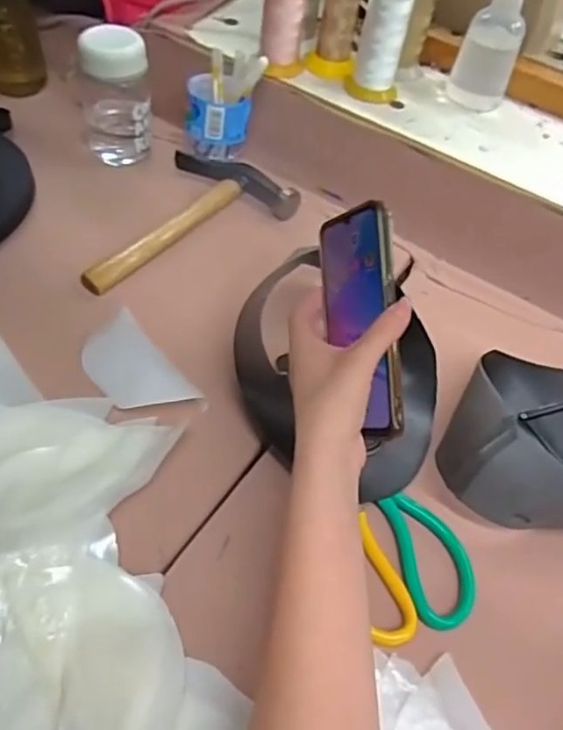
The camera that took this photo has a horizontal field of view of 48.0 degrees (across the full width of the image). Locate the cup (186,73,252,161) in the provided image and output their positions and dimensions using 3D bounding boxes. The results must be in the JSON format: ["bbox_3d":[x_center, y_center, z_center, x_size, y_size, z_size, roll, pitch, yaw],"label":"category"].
[{"bbox_3d":[-0.069,-0.276,0.711,0.067,0.092,0.063,2,56,-2],"label":"cup"}]

